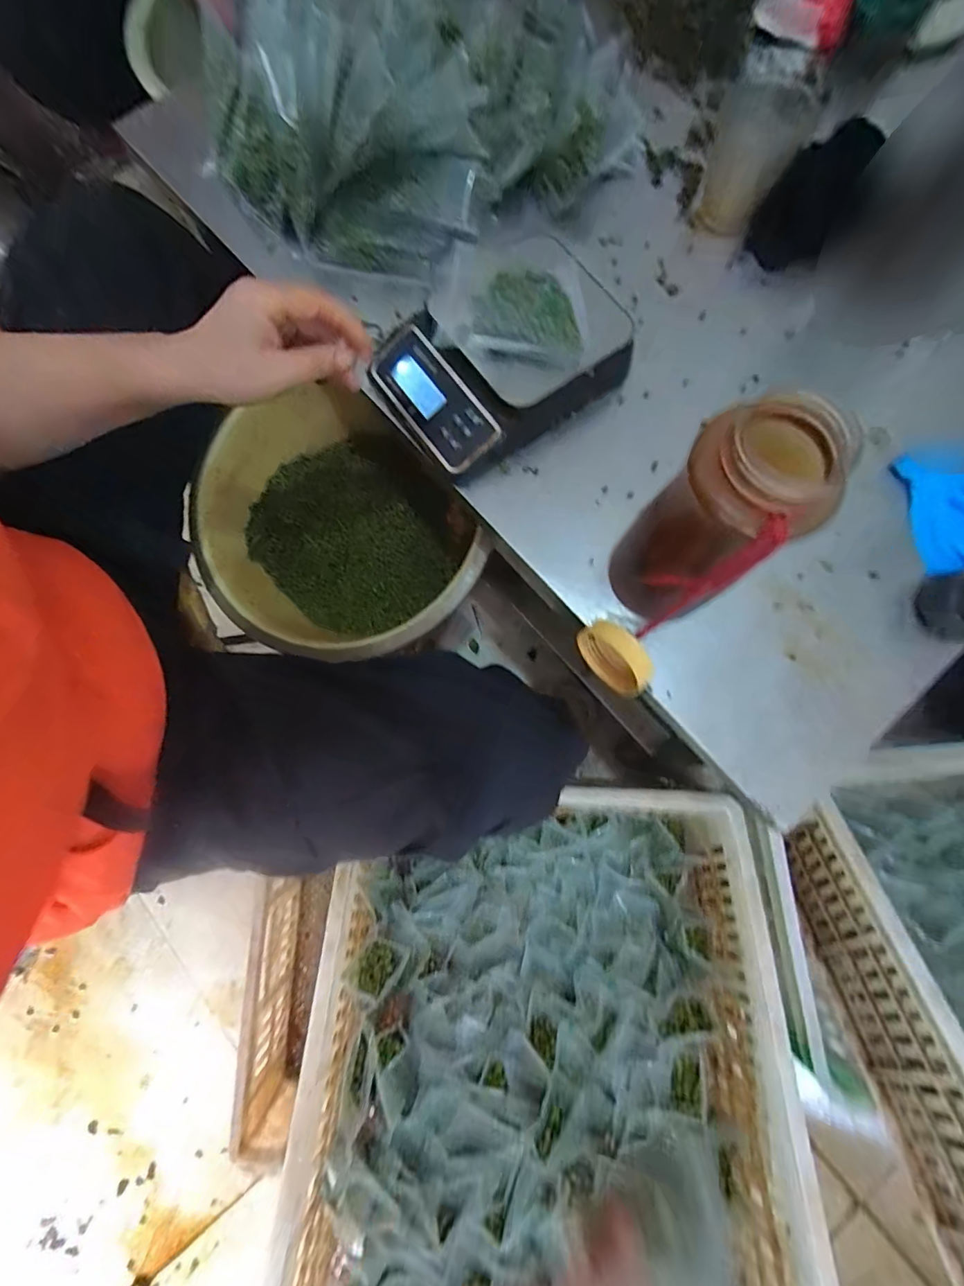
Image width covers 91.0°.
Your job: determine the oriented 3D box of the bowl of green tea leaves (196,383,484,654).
[{"bbox_3d":[-0.173,-0.153,0.597,0.319,0.129,0.315,0,79,1],"label":"bowl of green tea leaves"}]

